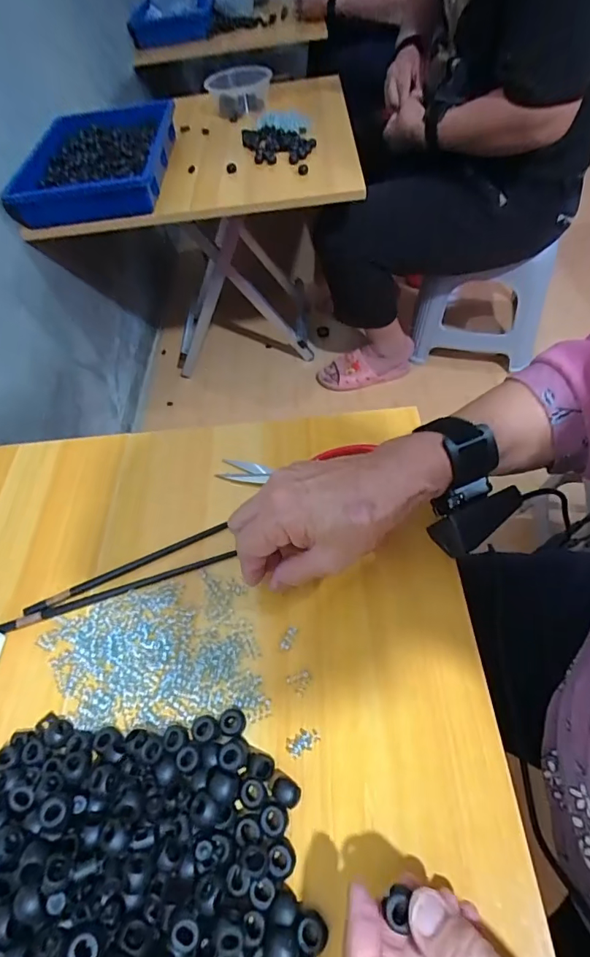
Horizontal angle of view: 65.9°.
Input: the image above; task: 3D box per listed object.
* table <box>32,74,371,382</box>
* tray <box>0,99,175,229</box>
[{"bbox_3d":[-0.157,-0.534,1.104,0.578,0.539,0.556,-5,55,4],"label":"table"},{"bbox_3d":[-0.359,-0.607,0.849,0.250,0.062,0.414,-3,55,5],"label":"tray"}]

